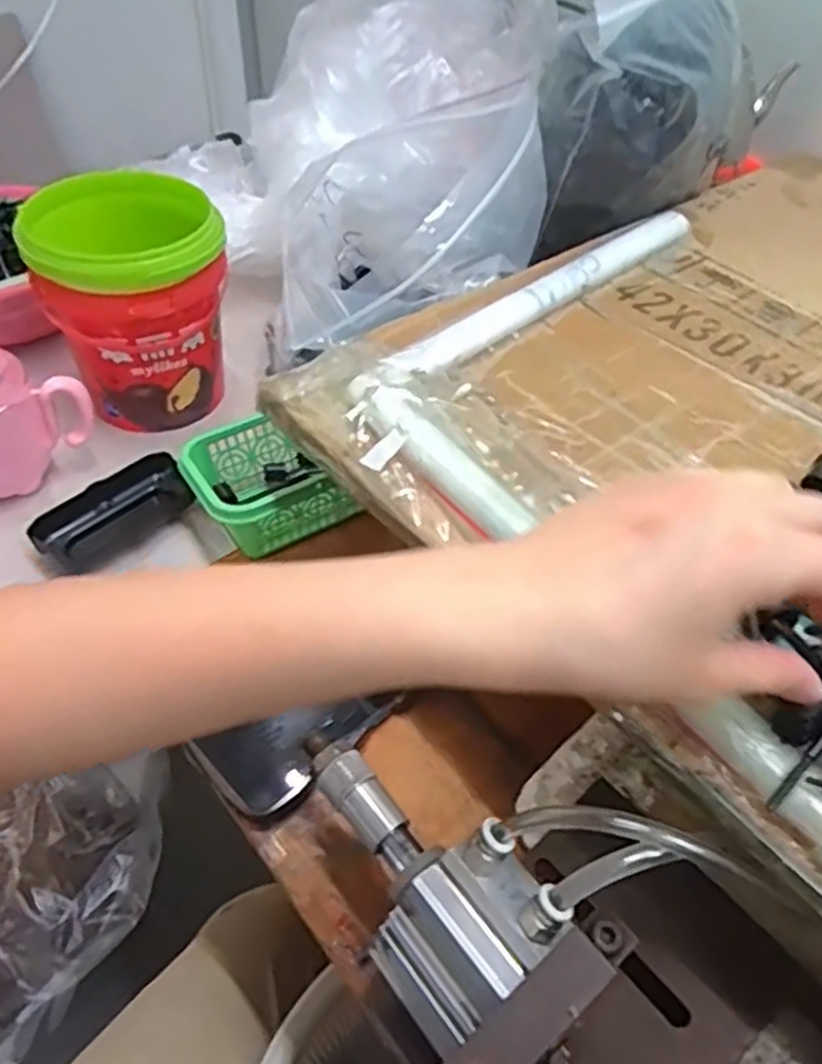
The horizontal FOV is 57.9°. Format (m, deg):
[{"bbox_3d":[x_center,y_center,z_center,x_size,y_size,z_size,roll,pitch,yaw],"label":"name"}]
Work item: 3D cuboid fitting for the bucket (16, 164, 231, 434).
[{"bbox_3d":[-0.208,-0.170,0.565,0.121,0.147,0.113,2,47,-2],"label":"bucket"}]

